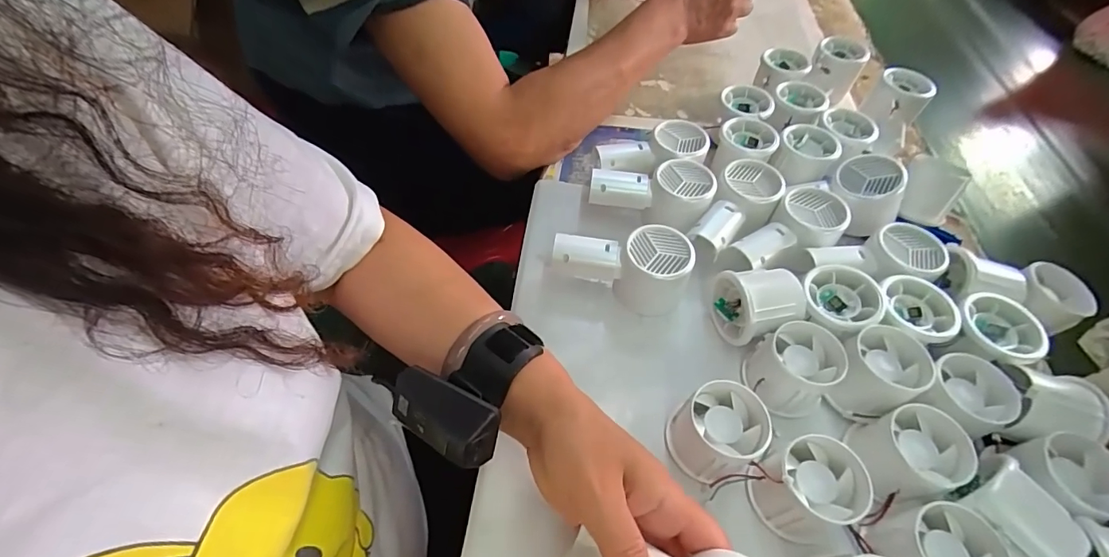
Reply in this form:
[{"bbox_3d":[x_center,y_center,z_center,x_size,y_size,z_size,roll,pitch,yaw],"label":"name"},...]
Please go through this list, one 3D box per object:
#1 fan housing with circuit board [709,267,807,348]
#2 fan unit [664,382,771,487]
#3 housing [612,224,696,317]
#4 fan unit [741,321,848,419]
[{"bbox_3d":[0.161,0.021,0.371,0.056,0.042,0.054,-6,55,-7],"label":"fan housing with circuit board"},{"bbox_3d":[0.109,0.103,0.313,0.057,0.043,0.053,1,54,-2],"label":"fan unit"},{"bbox_3d":[0.084,-0.005,0.395,0.056,0.061,0.053,1,54,-2],"label":"housing"},{"bbox_3d":[0.176,0.065,0.343,0.057,0.043,0.056,1,54,-2],"label":"fan unit"}]

